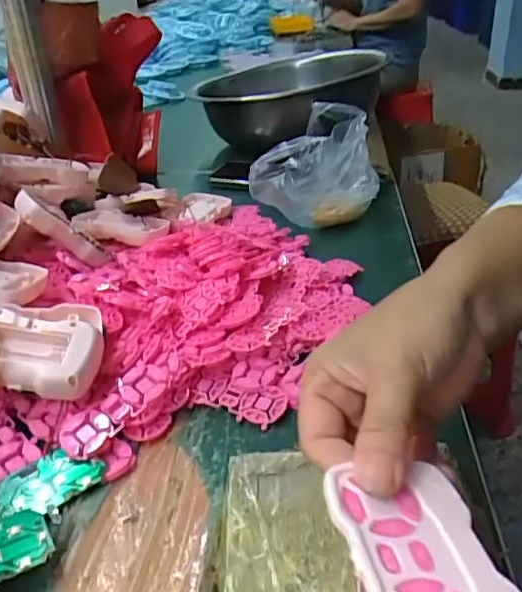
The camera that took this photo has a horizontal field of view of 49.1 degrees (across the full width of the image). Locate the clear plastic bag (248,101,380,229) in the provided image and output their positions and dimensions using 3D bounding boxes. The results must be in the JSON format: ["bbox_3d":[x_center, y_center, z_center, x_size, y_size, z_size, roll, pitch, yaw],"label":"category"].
[{"bbox_3d":[0.070,-0.152,0.647,0.127,0.084,0.160,10,33,20],"label":"clear plastic bag"}]

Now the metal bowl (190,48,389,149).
[{"bbox_3d":[0.038,-0.286,0.839,0.268,0.099,0.299,9,33,19],"label":"metal bowl"}]

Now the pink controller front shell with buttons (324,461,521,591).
[{"bbox_3d":[0.058,0.093,0.199,0.053,0.010,0.083,-8,31,-8],"label":"pink controller front shell with buttons"}]

